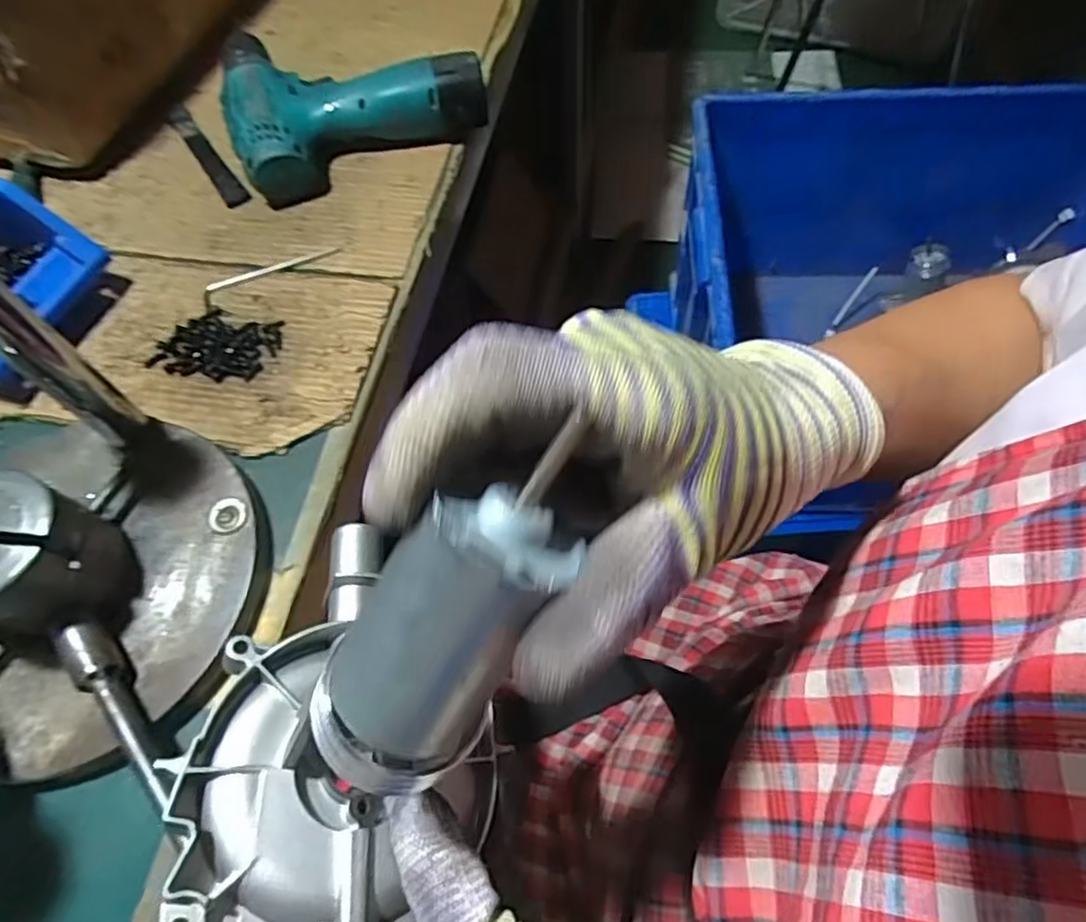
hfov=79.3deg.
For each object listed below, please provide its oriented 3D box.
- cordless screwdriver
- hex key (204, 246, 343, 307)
[{"bbox_3d":[-0.166,-0.303,0.535,0.191,0.051,0.178,-27,62,-12],"label":"cordless screwdriver"},{"bbox_3d":[-0.196,-0.138,0.472,0.099,0.005,0.024,-32,63,-15],"label":"hex key"}]

